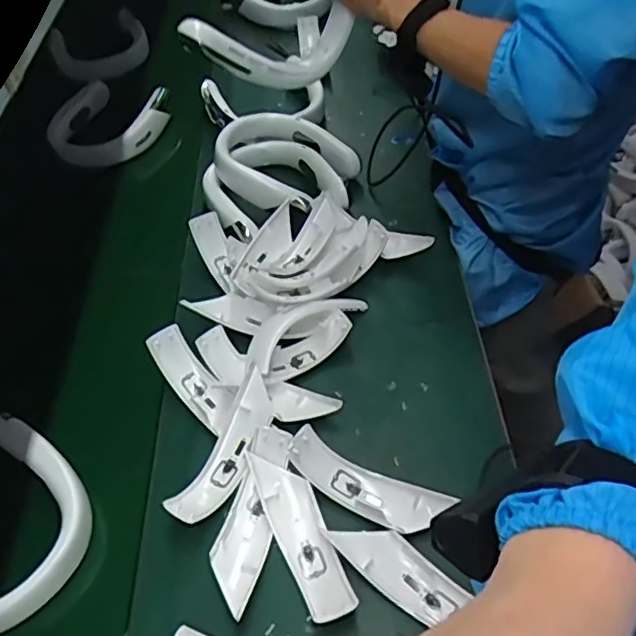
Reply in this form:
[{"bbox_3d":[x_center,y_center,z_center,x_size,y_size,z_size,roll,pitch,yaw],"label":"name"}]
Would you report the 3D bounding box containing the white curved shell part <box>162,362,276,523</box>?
[{"bbox_3d":[-0.093,0.138,0.644,0.052,0.035,0.174,21,55,21],"label":"white curved shell part"}]

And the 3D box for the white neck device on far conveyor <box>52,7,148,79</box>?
[{"bbox_3d":[-0.455,-0.571,1.289,0.193,0.128,0.046,-32,9,-9],"label":"white neck device on far conveyor"}]

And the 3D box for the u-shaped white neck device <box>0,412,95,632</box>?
[{"bbox_3d":[-0.332,0.211,0.613,0.185,0.046,0.187,-38,57,-24],"label":"u-shaped white neck device"}]

